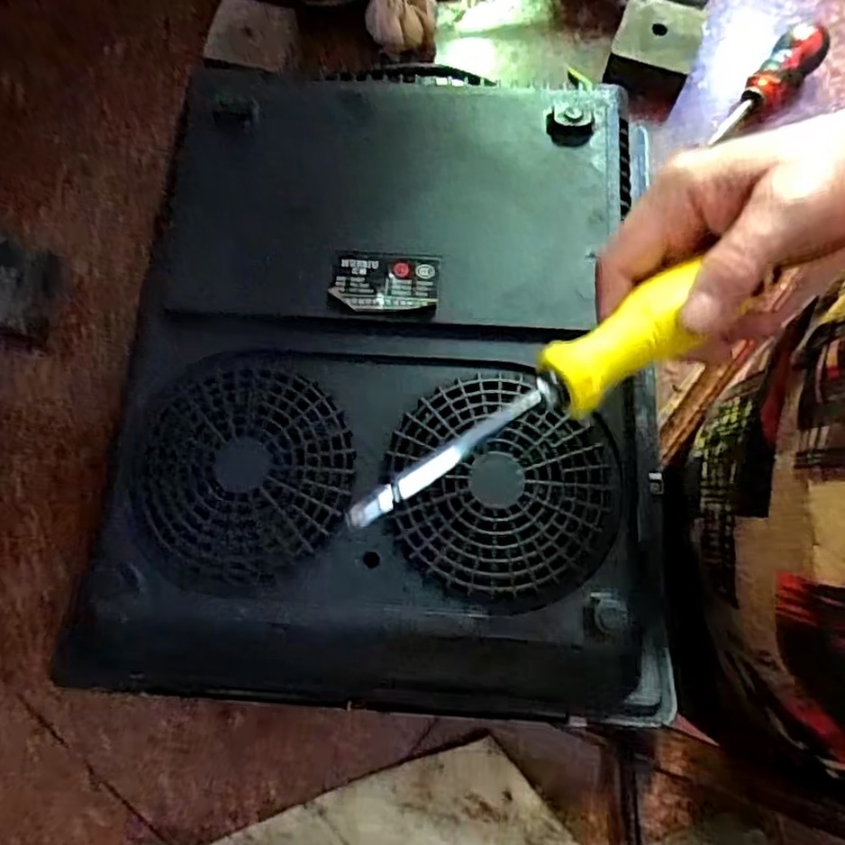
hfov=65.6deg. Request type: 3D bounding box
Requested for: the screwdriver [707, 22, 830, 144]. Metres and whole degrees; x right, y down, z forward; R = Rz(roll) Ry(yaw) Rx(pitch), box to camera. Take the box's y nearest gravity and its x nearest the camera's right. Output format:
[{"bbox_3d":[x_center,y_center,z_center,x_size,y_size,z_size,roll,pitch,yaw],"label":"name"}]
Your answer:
[{"bbox_3d":[0.245,-0.240,0.468,0.098,0.026,0.031,-46,78,6],"label":"screwdriver"}]

